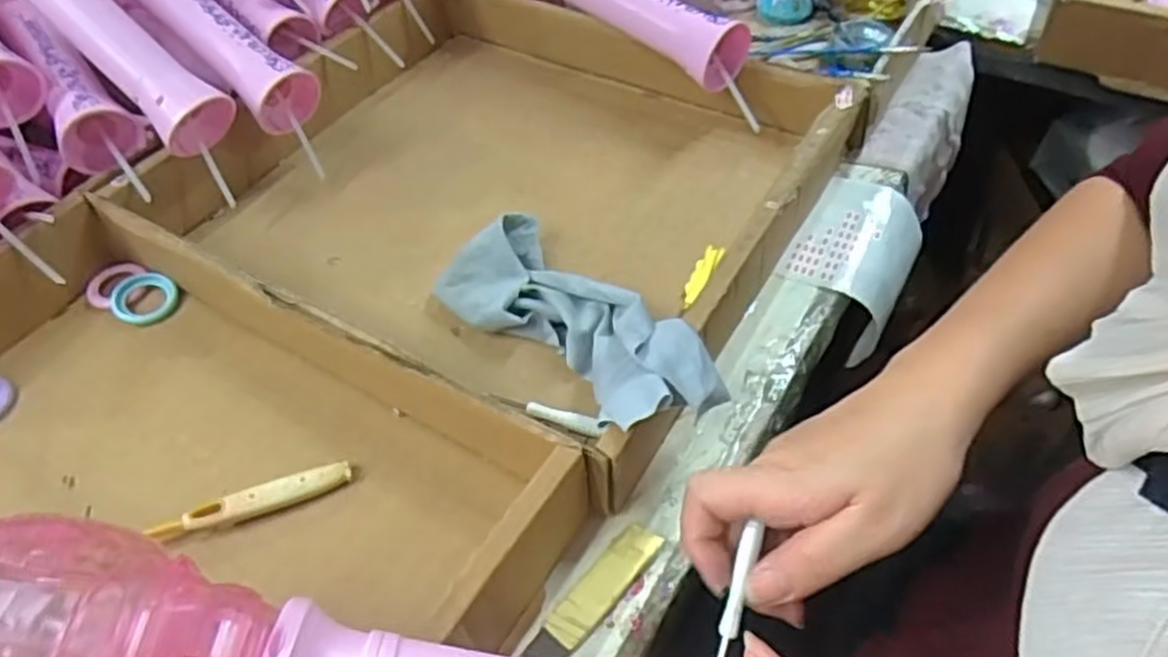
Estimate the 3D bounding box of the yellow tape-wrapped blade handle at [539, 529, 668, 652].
[{"bbox_3d":[0.009,0.119,0.362,0.021,0.007,0.066,34,59,26],"label":"yellow tape-wrapped blade handle"}]

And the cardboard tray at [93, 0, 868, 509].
[{"bbox_3d":[-0.053,-0.107,0.529,0.369,0.055,0.369,25,55,21],"label":"cardboard tray"}]

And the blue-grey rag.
[{"bbox_3d":[-0.004,-0.001,0.424,0.076,0.053,0.193,-33,42,-23],"label":"blue-grey rag"}]

